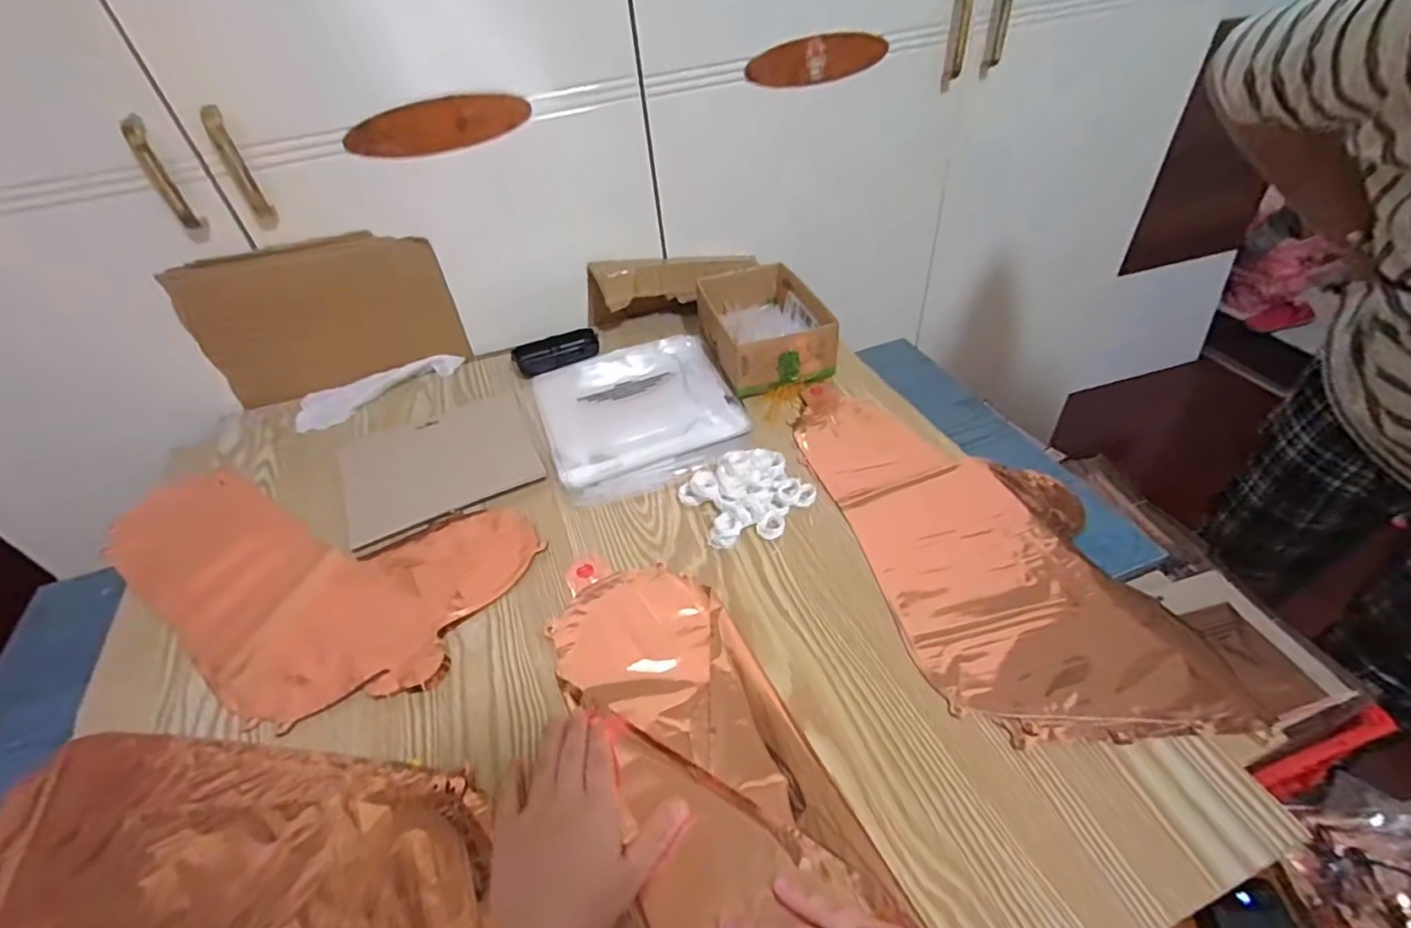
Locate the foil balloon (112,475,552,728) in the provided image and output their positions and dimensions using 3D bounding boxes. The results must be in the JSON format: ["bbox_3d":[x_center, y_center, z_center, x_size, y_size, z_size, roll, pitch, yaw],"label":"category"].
[{"bbox_3d":[-0.391,0.105,0.553,0.429,0.010,0.215,6,45,14],"label":"foil balloon"}]

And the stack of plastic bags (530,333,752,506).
[{"bbox_3d":[-0.077,-0.069,0.692,0.213,0.017,0.241,-18,44,-12],"label":"stack of plastic bags"}]

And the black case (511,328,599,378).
[{"bbox_3d":[-0.194,-0.147,0.787,0.108,0.023,0.042,-18,44,-12],"label":"black case"}]

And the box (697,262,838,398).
[{"bbox_3d":[0.072,-0.177,0.768,0.128,0.070,0.202,-14,44,-8],"label":"box"}]

